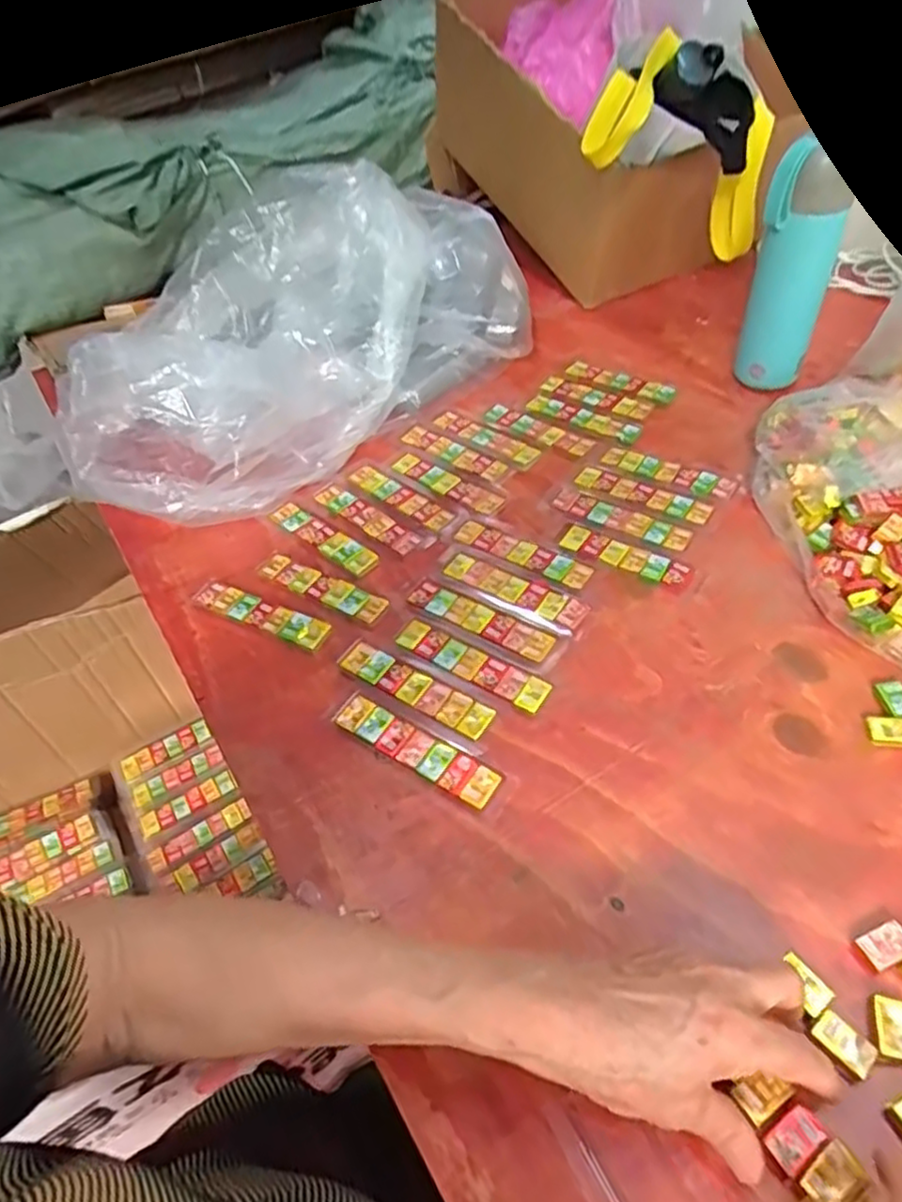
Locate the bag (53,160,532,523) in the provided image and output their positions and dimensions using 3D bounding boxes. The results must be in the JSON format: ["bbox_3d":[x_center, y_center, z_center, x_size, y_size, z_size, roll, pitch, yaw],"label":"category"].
[{"bbox_3d":[-0.146,-0.265,0.664,0.453,0.180,0.205,-35,54,-23],"label":"bag"}]

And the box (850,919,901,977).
[{"bbox_3d":[0.221,0.177,0.351,0.027,0.008,0.017,-22,50,-13],"label":"box"}]

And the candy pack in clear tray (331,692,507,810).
[{"bbox_3d":[-0.023,0.097,0.447,0.119,0.009,0.026,26,56,26],"label":"candy pack in clear tray"}]

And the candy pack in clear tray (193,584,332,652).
[{"bbox_3d":[-0.148,0.008,0.539,0.122,0.010,0.027,19,53,21],"label":"candy pack in clear tray"}]

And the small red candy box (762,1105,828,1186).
[{"bbox_3d":[0.151,0.239,0.304,0.029,0.006,0.016,-32,52,-21],"label":"small red candy box"}]

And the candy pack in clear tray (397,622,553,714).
[{"bbox_3d":[0.014,0.043,0.489,0.118,0.004,0.025,24,55,25],"label":"candy pack in clear tray"}]

